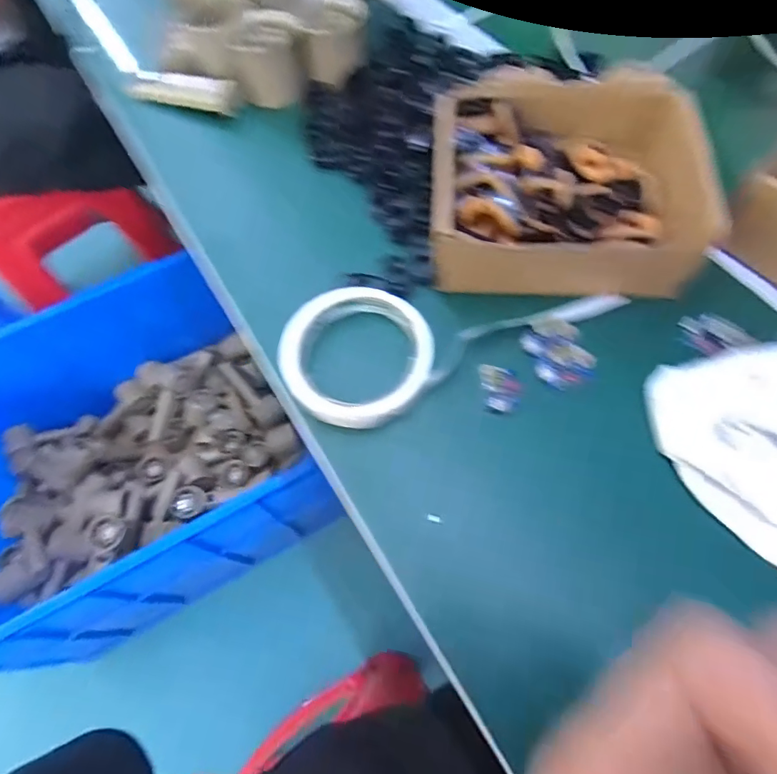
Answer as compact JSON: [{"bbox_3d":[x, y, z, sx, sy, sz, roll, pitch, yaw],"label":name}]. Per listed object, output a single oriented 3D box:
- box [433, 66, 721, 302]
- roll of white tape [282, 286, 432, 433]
[{"bbox_3d":[0.119,-0.147,0.335,0.174,0.049,0.166,3,64,3],"label":"box"},{"bbox_3d":[-0.020,-0.022,0.311,0.092,0.017,0.094,-1,64,2],"label":"roll of white tape"}]

